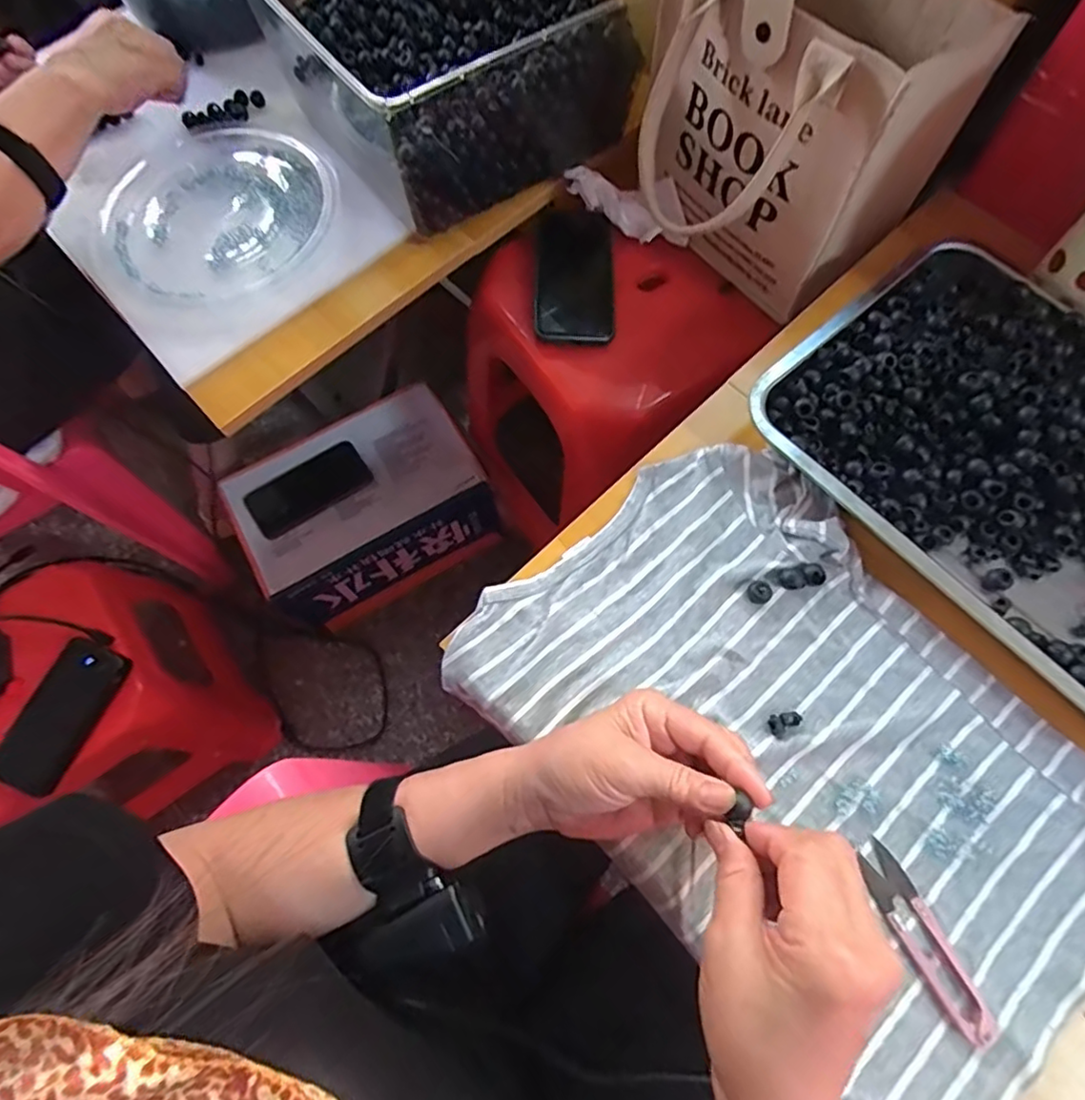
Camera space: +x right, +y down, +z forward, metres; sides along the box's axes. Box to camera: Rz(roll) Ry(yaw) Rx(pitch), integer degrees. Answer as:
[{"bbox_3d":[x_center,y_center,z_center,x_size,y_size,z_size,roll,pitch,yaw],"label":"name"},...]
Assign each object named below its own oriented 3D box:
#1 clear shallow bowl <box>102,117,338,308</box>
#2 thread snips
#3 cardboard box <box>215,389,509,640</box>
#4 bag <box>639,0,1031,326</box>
[{"bbox_3d":[-0.317,-0.336,0.599,0.215,0.034,0.224,-1,70,2],"label":"clear shallow bowl"},{"bbox_3d":[0.214,0.218,0.339,0.022,0.008,0.101,-25,71,-7],"label":"thread snips"},{"bbox_3d":[-0.257,-0.054,0.930,0.323,0.213,0.207,-28,71,-8],"label":"cardboard box"},{"bbox_3d":[0.189,-0.359,0.503,0.193,0.244,0.221,-31,72,-9],"label":"bag"}]

